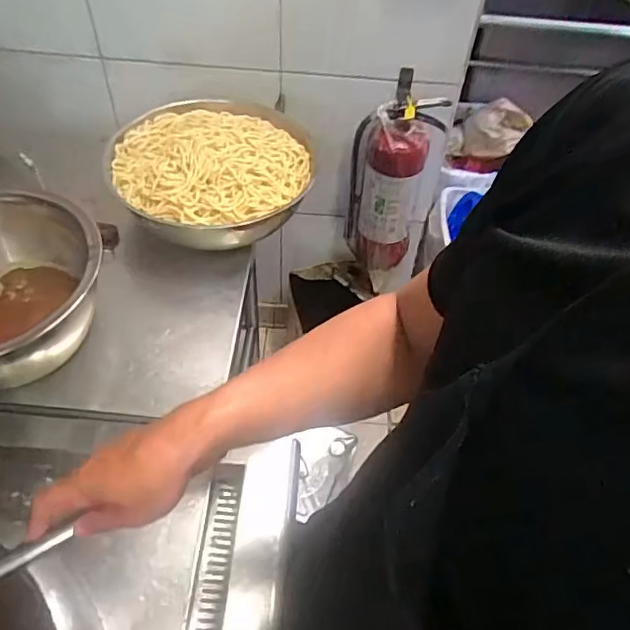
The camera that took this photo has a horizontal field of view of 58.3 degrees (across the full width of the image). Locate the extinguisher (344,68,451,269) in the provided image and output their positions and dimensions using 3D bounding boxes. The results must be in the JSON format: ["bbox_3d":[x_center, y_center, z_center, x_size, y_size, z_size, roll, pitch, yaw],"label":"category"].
[{"bbox_3d":[0.165,-0.301,1.325,0.152,0.458,0.143,-10,51,-13],"label":"extinguisher"}]

